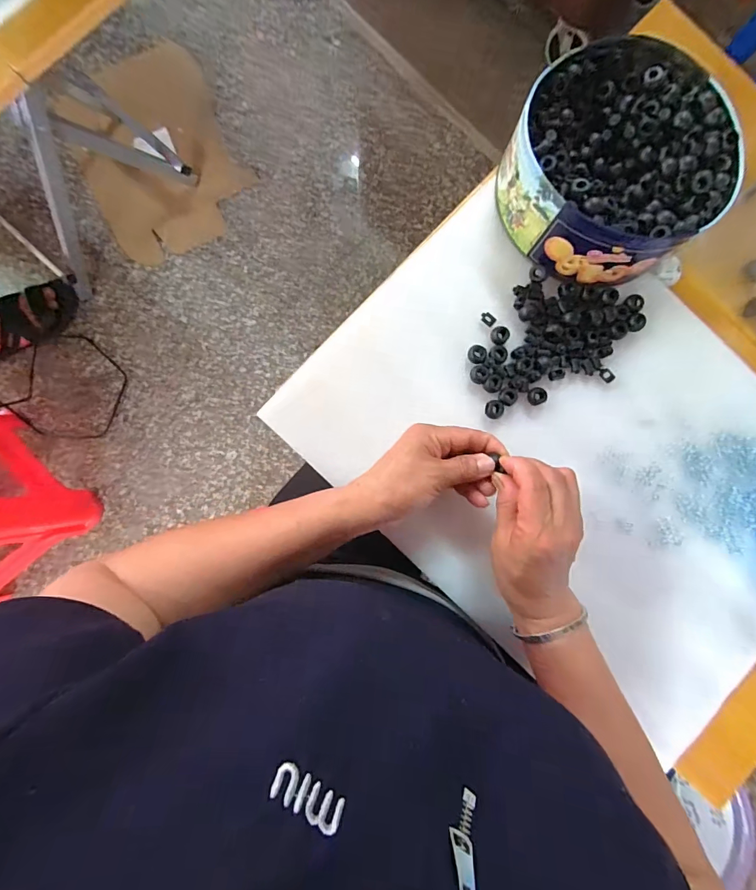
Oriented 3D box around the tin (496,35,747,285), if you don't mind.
[{"bbox_3d":[0.217,-0.252,0.371,0.191,0.065,0.183,0,87,-3],"label":"tin"}]

